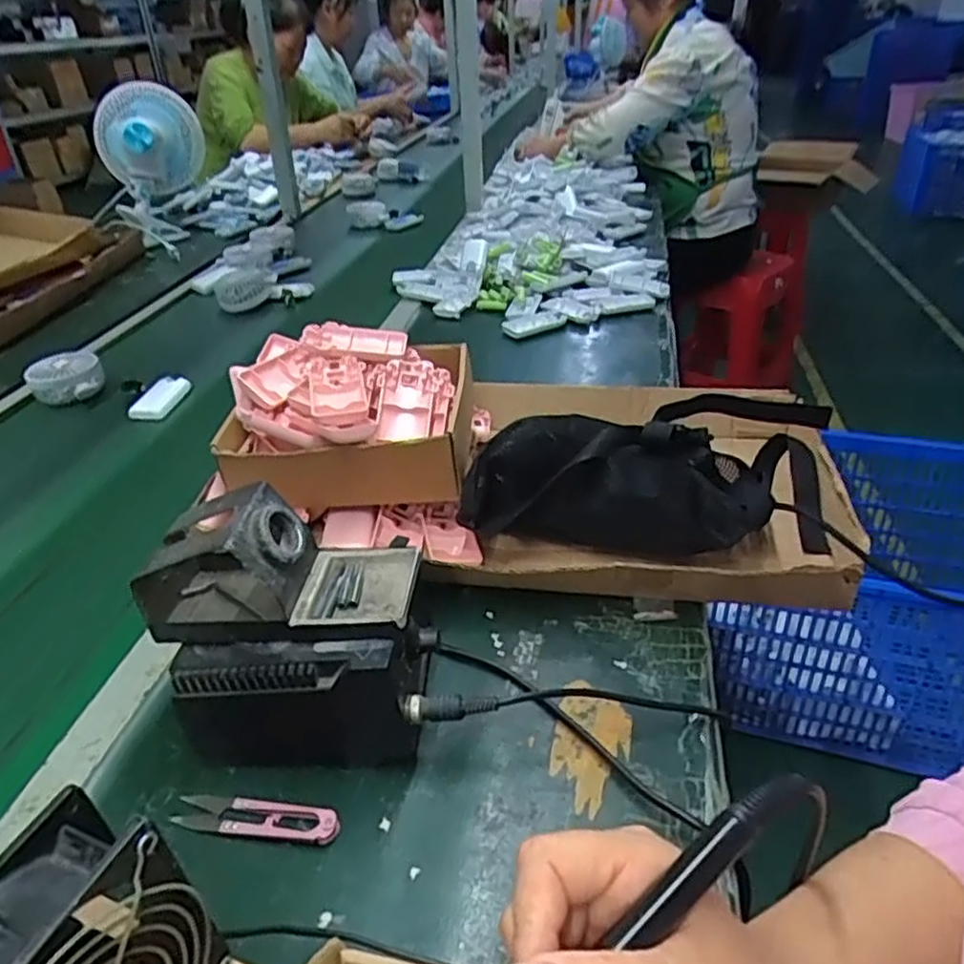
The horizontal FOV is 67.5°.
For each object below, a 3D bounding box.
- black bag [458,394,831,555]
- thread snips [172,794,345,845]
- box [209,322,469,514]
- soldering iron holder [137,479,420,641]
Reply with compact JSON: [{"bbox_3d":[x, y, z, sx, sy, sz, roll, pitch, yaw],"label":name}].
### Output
[{"bbox_3d":[0.155,-0.014,0.664,0.313,0.108,0.195,4,33,10],"label":"black bag"},{"bbox_3d":[-0.137,0.202,0.440,0.103,0.011,0.024,3,33,9],"label":"thread snips"},{"bbox_3d":[-0.120,-0.070,0.685,0.205,0.108,0.181,0,33,4],"label":"box"},{"bbox_3d":[-0.127,0.051,0.455,0.162,0.077,0.070,0,33,4],"label":"soldering iron holder"}]

